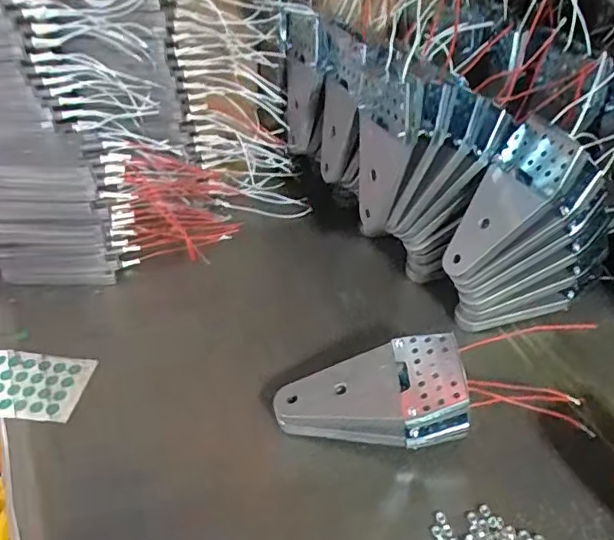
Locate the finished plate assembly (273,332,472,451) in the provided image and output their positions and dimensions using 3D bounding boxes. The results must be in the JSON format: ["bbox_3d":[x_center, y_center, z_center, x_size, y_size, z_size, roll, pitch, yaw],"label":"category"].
[{"bbox_3d":[0.043,0.092,0.408,0.126,0.062,0.062,-4,40,-6],"label":"finished plate assembly"}]

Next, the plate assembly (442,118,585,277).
[{"bbox_3d":[0.154,-0.052,0.454,0.016,0.131,0.061,18,24,-43],"label":"plate assembly"}]

